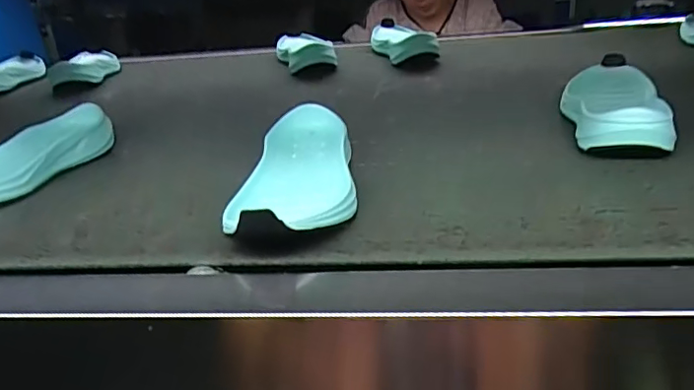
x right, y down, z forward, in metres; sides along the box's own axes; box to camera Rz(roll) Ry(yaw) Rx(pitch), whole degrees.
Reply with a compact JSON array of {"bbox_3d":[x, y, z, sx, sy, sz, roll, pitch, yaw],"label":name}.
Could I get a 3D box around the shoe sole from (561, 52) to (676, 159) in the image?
[{"bbox_3d":[0.249,-0.088,0.520,0.090,0.039,0.209,5,27,20],"label":"shoe sole"}]

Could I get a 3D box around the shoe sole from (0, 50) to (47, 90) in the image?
[{"bbox_3d":[-0.579,-0.214,0.940,0.089,0.043,0.213,-9,31,-1],"label":"shoe sole"}]

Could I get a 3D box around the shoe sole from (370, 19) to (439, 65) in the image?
[{"bbox_3d":[0.087,-0.248,0.890,0.074,0.043,0.200,-8,26,-6],"label":"shoe sole"}]

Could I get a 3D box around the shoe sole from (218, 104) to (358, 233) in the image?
[{"bbox_3d":[-0.038,-0.017,0.425,0.087,0.042,0.196,-4,25,1],"label":"shoe sole"}]

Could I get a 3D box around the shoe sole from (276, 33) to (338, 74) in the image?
[{"bbox_3d":[-0.071,-0.237,0.901,0.078,0.039,0.192,-10,26,-10],"label":"shoe sole"}]

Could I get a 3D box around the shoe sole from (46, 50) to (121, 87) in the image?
[{"bbox_3d":[-0.427,-0.216,0.919,0.067,0.044,0.196,-10,31,-2],"label":"shoe sole"}]

